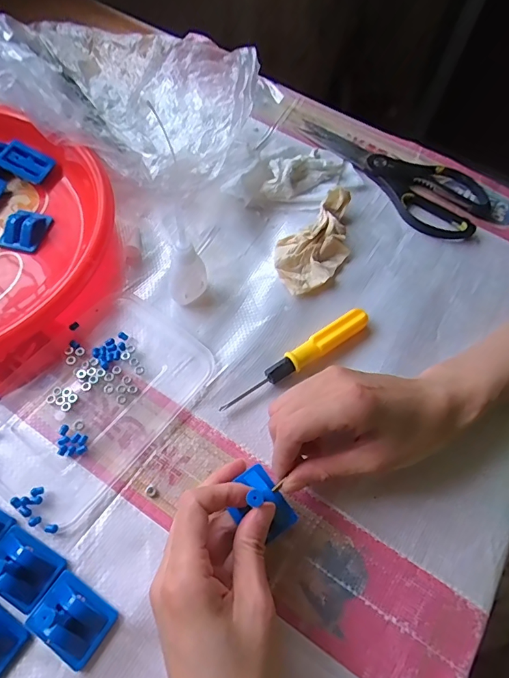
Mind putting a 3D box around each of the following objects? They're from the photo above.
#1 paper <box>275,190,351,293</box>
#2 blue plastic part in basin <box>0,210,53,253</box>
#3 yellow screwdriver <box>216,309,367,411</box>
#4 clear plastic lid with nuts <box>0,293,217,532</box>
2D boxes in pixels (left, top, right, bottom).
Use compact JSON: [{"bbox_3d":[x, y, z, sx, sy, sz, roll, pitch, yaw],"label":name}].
[{"bbox_3d":[0.059,-0.090,0.396,0.055,0.026,0.116,33,63,14],"label":"paper"},{"bbox_3d":[-0.207,-0.099,0.387,0.030,0.017,0.042,13,60,3],"label":"blue plastic part in basin"},{"bbox_3d":[0.035,0.015,0.344,0.138,0.019,0.016,-31,67,-20],"label":"yellow screwdriver"},{"bbox_3d":[-0.120,0.043,0.324,0.110,0.007,0.164,35,64,15],"label":"clear plastic lid with nuts"}]

